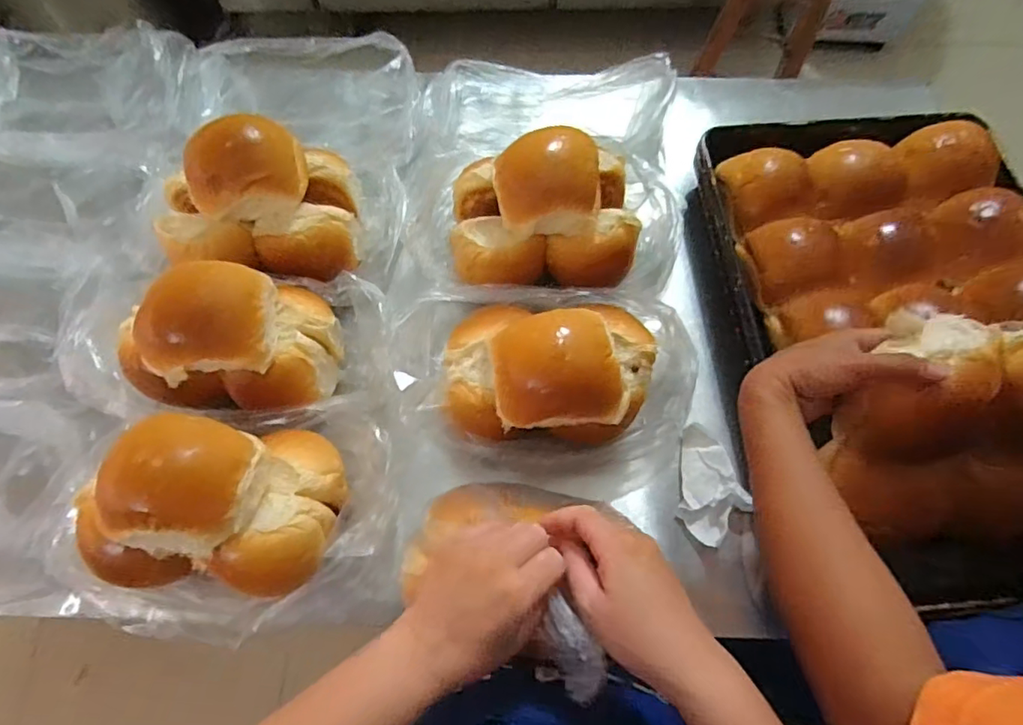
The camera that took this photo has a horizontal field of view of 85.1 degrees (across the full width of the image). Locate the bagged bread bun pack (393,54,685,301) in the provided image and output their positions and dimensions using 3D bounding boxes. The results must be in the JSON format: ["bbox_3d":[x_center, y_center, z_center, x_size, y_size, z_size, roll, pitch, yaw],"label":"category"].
[{"bbox_3d":[0.041,-0.270,0.726,0.367,0.187,0.399,6,69,2],"label":"bagged bread bun pack"}]

